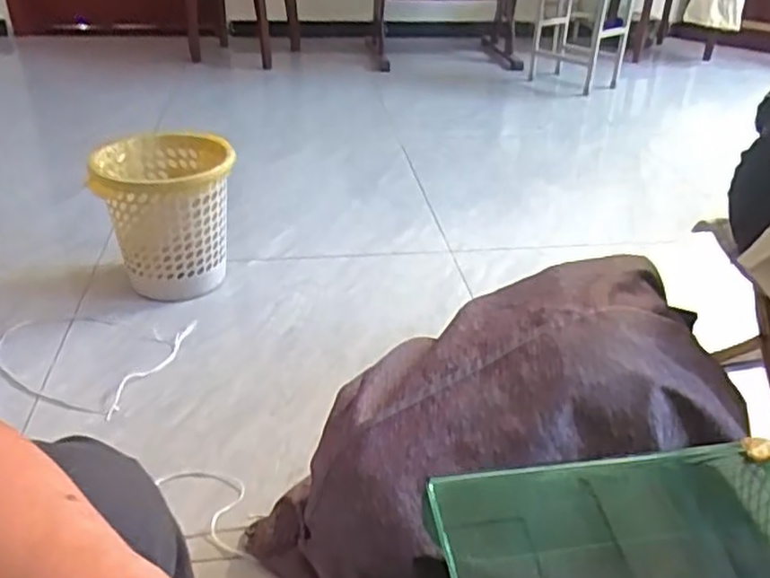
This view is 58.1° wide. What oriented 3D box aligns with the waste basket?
[{"bbox_3d":[-0.424,-0.135,1.383,0.247,0.270,0.252,-4,32,-9],"label":"waste basket"}]

